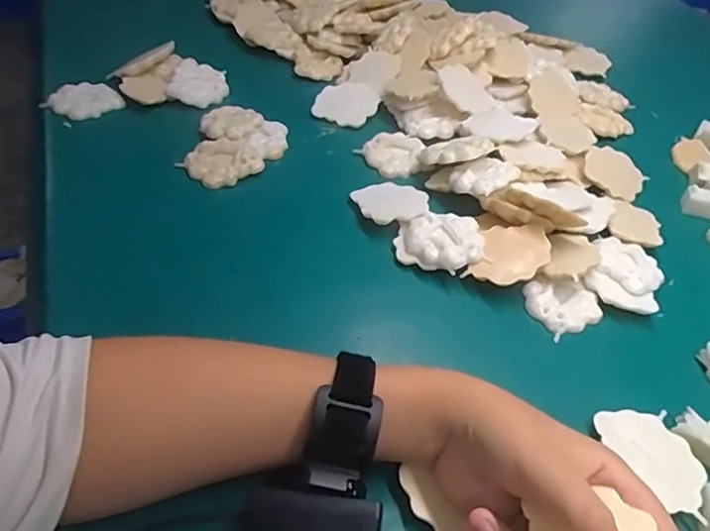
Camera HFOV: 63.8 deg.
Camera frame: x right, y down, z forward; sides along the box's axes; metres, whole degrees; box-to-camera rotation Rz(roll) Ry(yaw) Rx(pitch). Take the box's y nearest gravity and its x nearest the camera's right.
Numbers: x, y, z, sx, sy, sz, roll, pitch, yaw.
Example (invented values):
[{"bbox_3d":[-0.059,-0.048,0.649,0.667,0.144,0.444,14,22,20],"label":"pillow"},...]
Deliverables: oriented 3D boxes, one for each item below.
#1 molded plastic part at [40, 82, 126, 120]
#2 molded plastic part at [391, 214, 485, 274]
[{"bbox_3d":[-0.267,-0.163,0.564,0.065,0.017,0.043,-31,57,-29],"label":"molded plastic part"},{"bbox_3d":[0.069,-0.018,0.464,0.069,0.025,0.054,20,49,13],"label":"molded plastic part"}]

